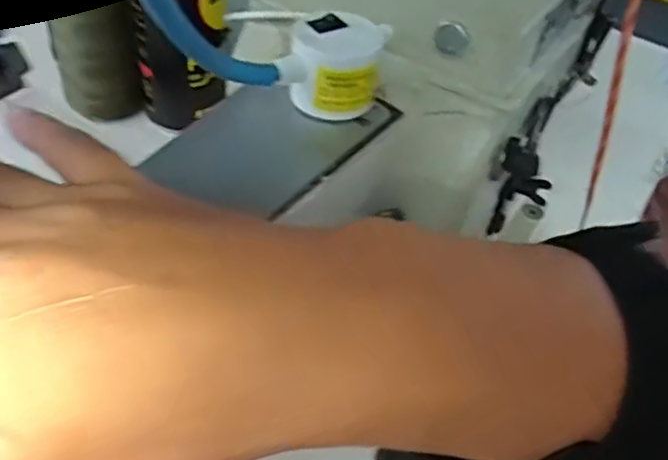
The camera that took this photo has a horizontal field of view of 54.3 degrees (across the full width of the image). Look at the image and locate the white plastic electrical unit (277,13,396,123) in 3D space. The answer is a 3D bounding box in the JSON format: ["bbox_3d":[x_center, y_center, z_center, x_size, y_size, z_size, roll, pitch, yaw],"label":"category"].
[{"bbox_3d":[0.000,-0.067,0.267,0.038,0.033,0.036,14,47,8],"label":"white plastic electrical unit"}]

